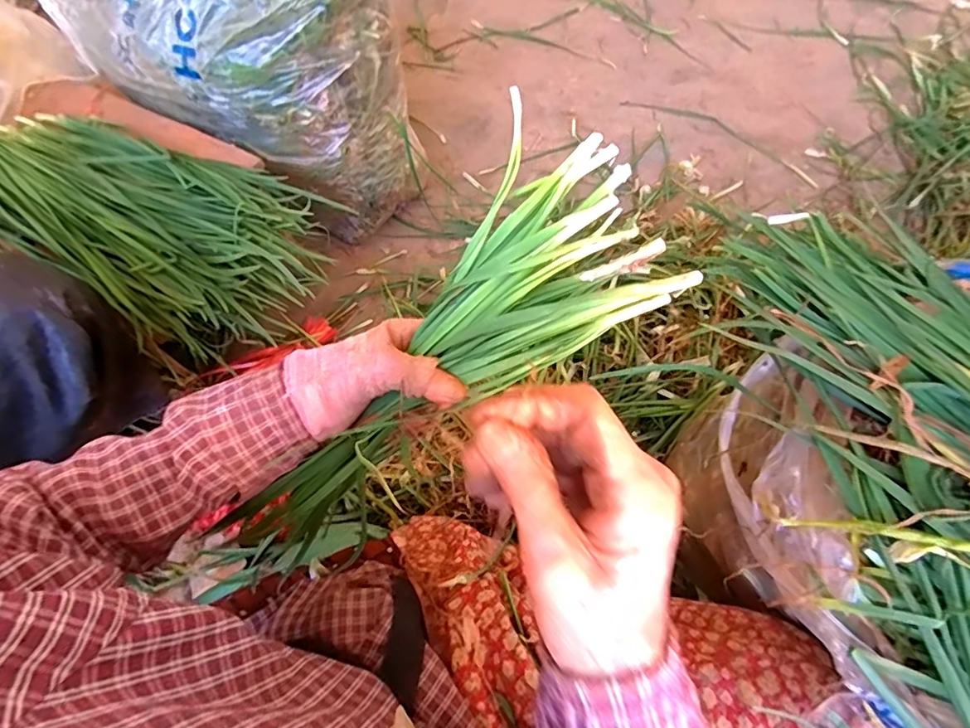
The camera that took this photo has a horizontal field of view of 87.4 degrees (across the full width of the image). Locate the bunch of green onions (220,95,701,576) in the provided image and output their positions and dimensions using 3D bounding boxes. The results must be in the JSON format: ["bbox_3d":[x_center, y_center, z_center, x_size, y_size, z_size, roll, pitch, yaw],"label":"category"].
[{"bbox_3d":[-0.045,0.020,0.361,0.385,0.084,0.100,-42,65,15],"label":"bunch of green onions"}]

